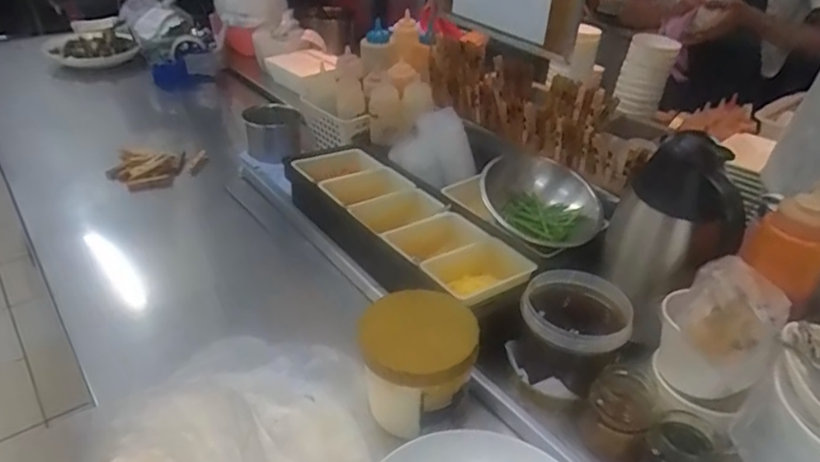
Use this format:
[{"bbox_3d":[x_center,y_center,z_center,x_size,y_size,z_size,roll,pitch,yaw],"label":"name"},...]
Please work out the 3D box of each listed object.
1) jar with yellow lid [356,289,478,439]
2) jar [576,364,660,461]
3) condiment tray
[{"bbox_3d":[0.013,0.133,0.599,0.126,0.090,0.116,2,33,-1],"label":"jar with yellow lid"},{"bbox_3d":[0.219,0.198,0.616,0.068,0.090,0.065,2,33,-1],"label":"jar"},{"bbox_3d":[-0.013,-0.018,0.884,0.158,0.067,0.473,-21,40,-32],"label":"condiment tray"}]

